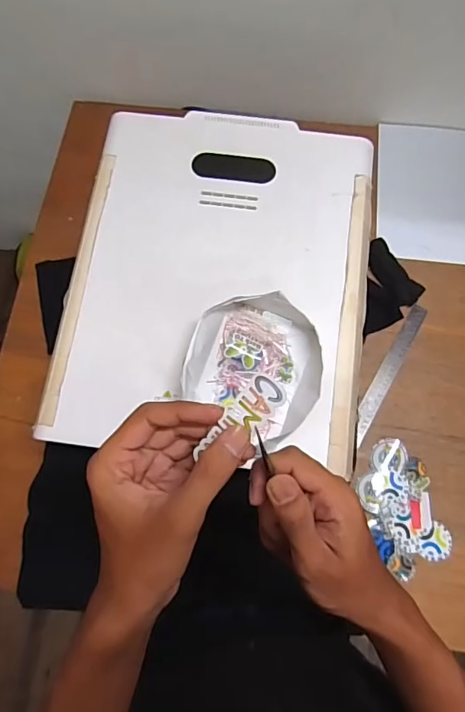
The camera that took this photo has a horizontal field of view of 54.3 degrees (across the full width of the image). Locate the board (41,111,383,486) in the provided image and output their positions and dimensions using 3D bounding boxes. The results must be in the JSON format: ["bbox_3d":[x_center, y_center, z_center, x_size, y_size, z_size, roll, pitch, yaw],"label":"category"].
[{"bbox_3d":[-0.014,-0.117,0.629,0.395,0.023,0.491,7,76,3],"label":"board"}]

